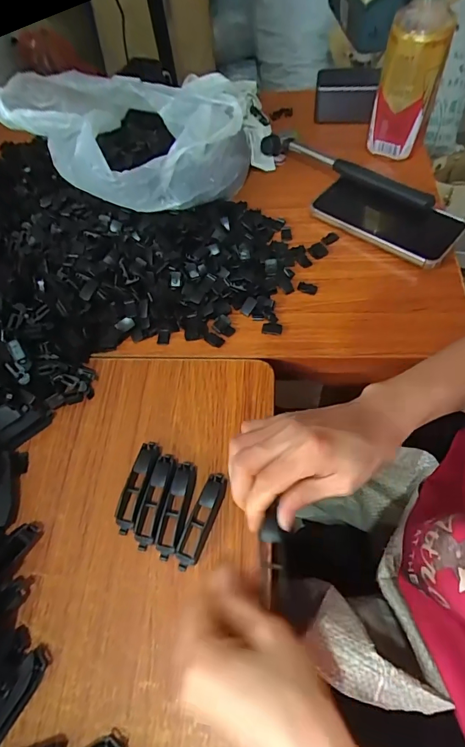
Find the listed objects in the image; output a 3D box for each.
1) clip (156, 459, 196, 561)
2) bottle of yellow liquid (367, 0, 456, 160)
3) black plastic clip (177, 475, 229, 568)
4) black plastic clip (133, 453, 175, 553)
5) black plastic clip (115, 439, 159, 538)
[{"bbox_3d":[-0.046,0.112,0.341,0.019,0.016,0.077,10,62,11],"label":"clip"},{"bbox_3d":[0.205,-0.344,0.482,0.065,0.185,0.072,16,64,14],"label":"bottle of yellow liquid"},{"bbox_3d":[-0.025,0.120,0.336,0.019,0.015,0.078,18,64,14],"label":"black plastic clip"},{"bbox_3d":[-0.065,0.106,0.346,0.018,0.014,0.079,10,62,10],"label":"black plastic clip"},{"bbox_3d":[-0.082,0.097,0.351,0.019,0.022,0.076,12,63,12],"label":"black plastic clip"}]

